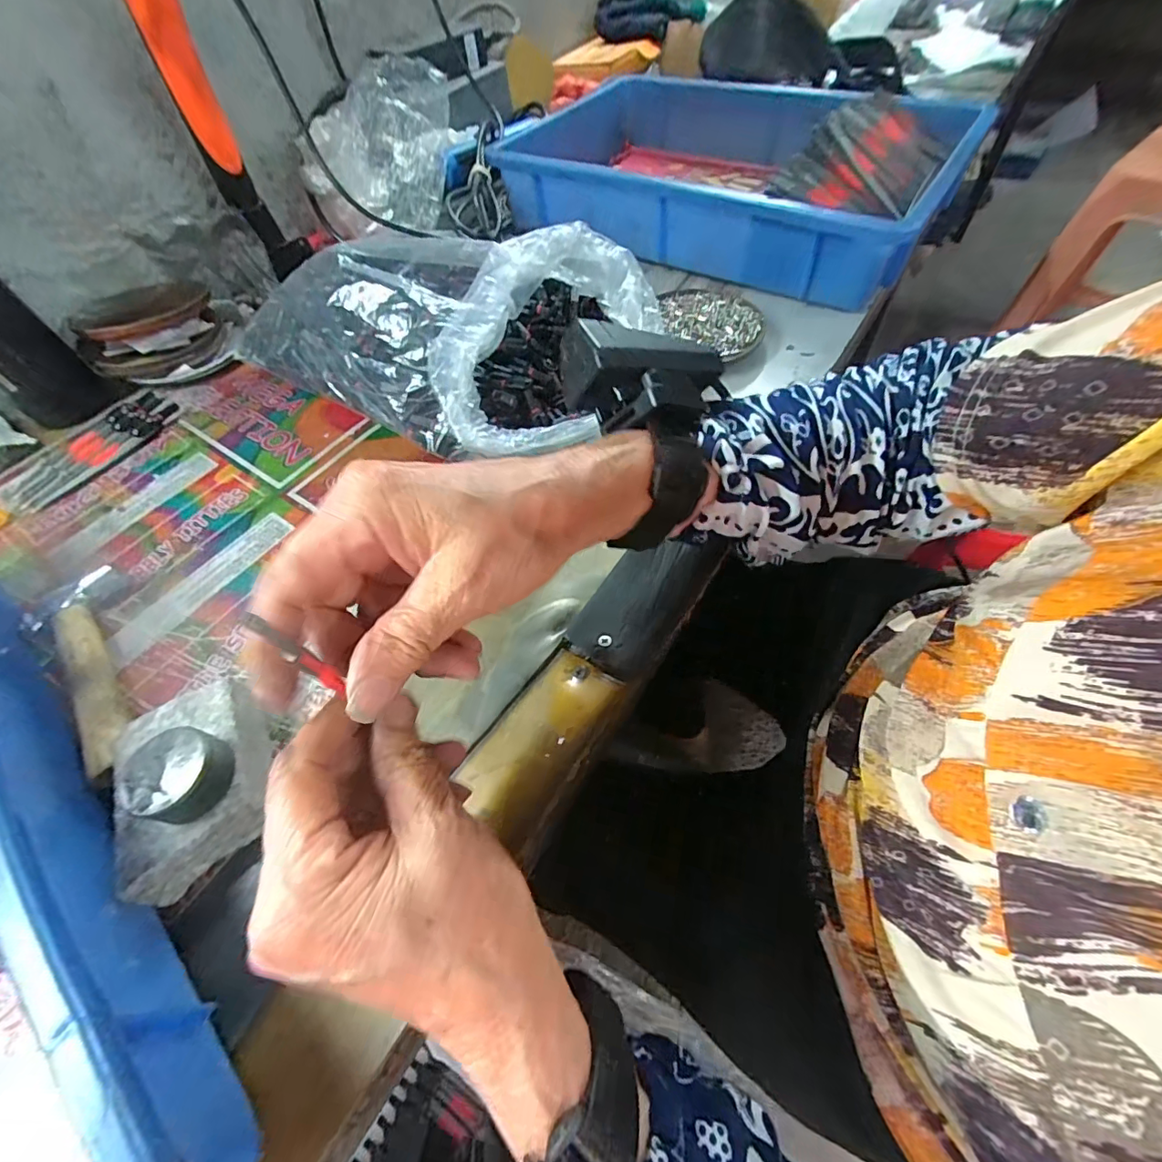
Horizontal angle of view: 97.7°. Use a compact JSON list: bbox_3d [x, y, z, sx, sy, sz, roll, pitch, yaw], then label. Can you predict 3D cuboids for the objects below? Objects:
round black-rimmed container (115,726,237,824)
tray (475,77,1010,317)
[{"bbox_3d":[-0.183,0.088,0.231,0.038,0.023,0.036,-2,56,3],"label":"round black-rimmed container"},{"bbox_3d":[0.143,-0.478,0.577,0.496,0.101,0.357,26,62,21],"label":"tray"}]

